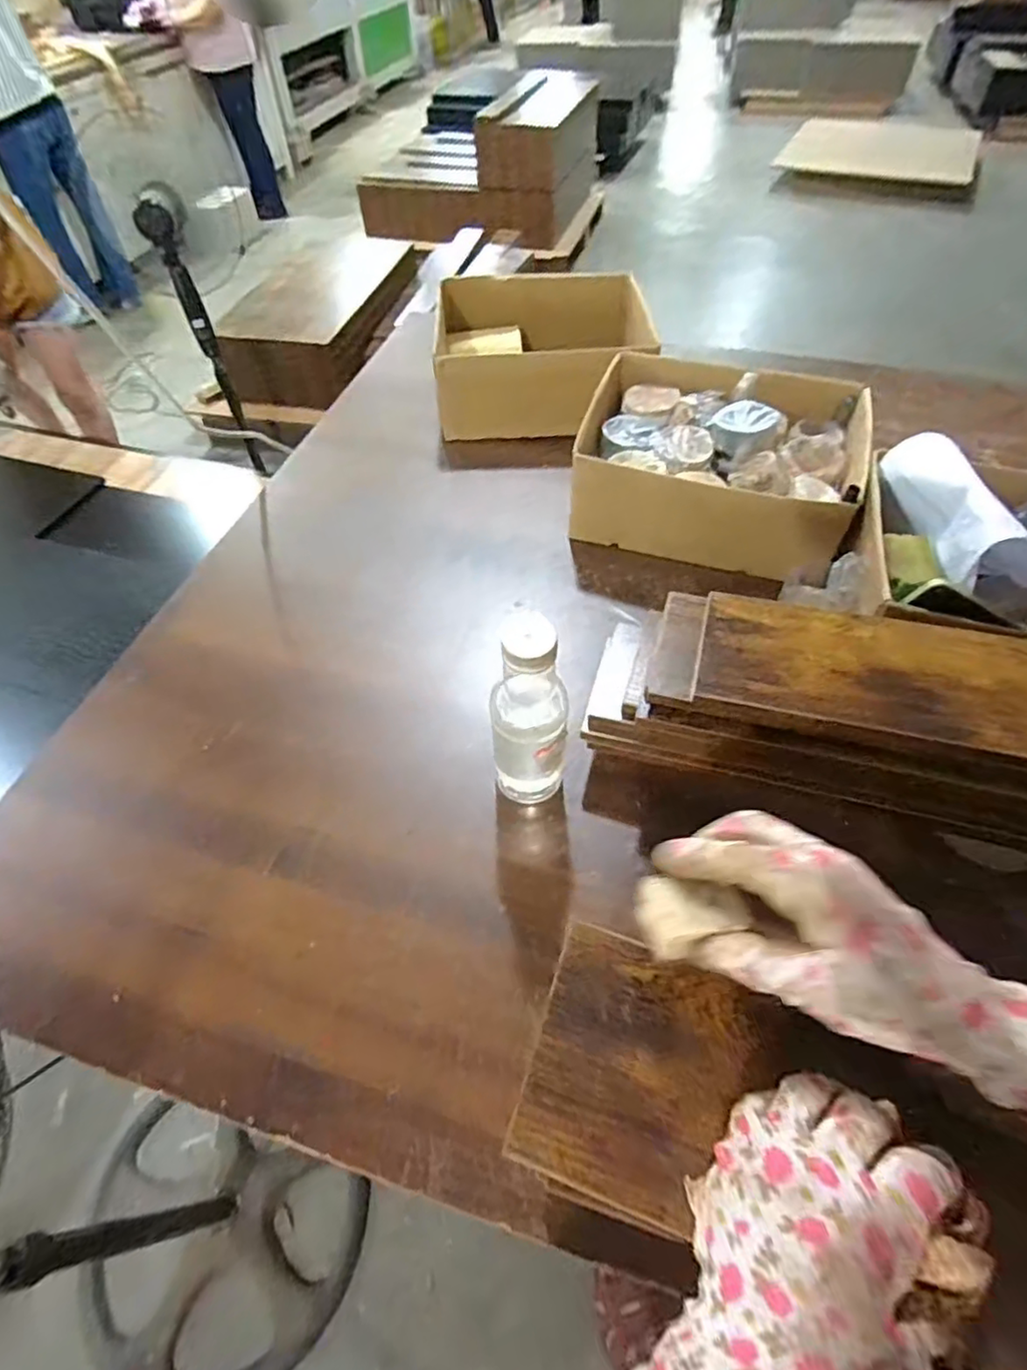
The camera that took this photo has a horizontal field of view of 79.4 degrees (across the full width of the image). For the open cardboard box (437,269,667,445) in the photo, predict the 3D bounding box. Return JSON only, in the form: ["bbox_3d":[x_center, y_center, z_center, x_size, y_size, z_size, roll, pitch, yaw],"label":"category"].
[{"bbox_3d":[0.039,-0.513,0.961,0.317,0.113,0.272,-6,54,-1],"label":"open cardboard box"}]

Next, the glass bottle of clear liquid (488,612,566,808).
[{"bbox_3d":[0.014,0.032,0.507,0.060,0.210,0.048,3,53,3],"label":"glass bottle of clear liquid"}]

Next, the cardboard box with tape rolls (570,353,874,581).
[{"bbox_3d":[0.256,-0.284,0.785,0.321,0.116,0.275,16,56,14],"label":"cardboard box with tape rolls"}]

